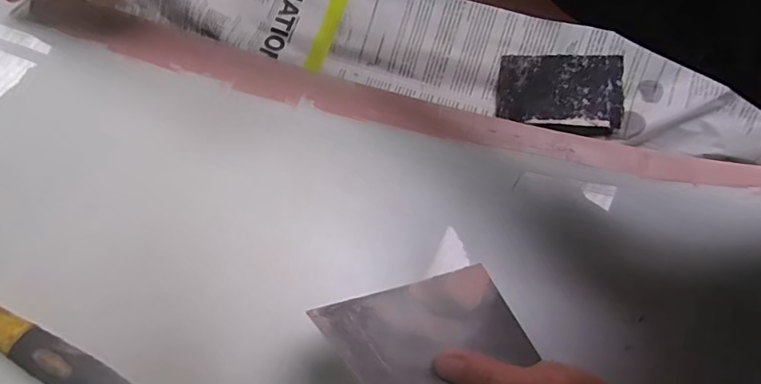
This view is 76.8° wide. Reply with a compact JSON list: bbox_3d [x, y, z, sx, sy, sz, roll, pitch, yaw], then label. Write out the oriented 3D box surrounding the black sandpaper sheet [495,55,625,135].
[{"bbox_3d":[0.172,-0.095,0.463,0.116,0.008,0.075,3,78,8],"label":"black sandpaper sheet"}]

